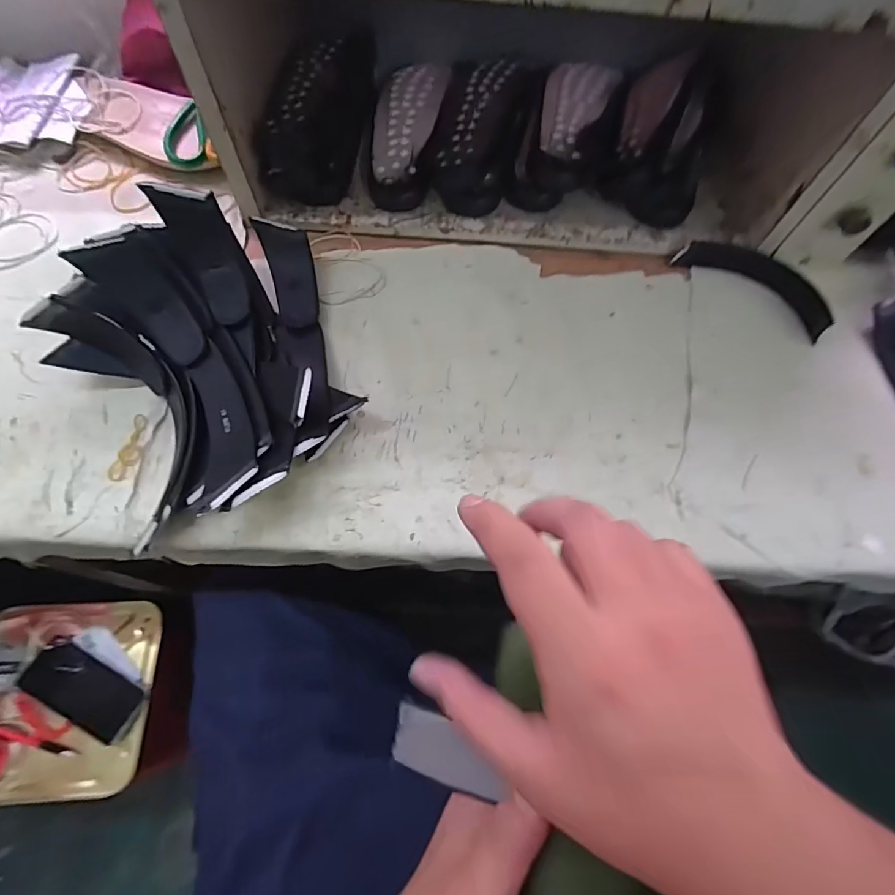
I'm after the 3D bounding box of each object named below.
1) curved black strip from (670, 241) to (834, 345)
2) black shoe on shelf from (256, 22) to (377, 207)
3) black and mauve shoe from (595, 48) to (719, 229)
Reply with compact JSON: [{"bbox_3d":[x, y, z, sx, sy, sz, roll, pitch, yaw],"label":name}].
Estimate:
[{"bbox_3d":[0.339,-0.186,0.508,0.165,0.028,0.061,39,71,12],"label":"curved black strip"},{"bbox_3d":[-0.144,-0.388,0.536,0.093,0.071,0.235,4,68,-1],"label":"black shoe on shelf"},{"bbox_3d":[0.257,-0.371,0.549,0.112,0.072,0.236,19,68,5],"label":"black and mauve shoe"}]

